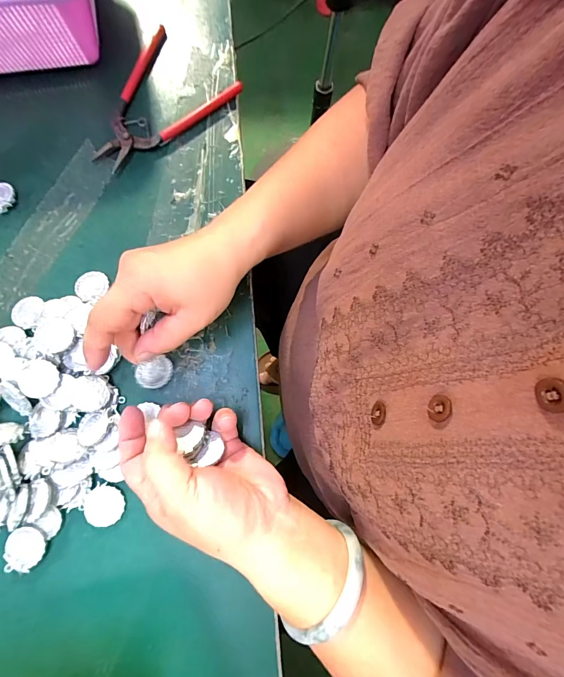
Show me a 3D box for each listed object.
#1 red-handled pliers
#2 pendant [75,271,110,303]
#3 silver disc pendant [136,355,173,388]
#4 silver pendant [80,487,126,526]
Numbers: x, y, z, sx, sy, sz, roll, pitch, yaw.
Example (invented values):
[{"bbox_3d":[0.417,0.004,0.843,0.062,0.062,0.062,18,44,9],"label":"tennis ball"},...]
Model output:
[{"bbox_3d":[-0.125,-0.222,0.325,0.107,0.010,0.144,37,80,6],"label":"red-handled pliers"},{"bbox_3d":[-0.162,-0.045,0.288,0.027,0.006,0.027,0,78,-1],"label":"pendant"},{"bbox_3d":[-0.098,0.027,0.263,0.028,0.004,0.023,-26,117,-34],"label":"silver disc pendant"},{"bbox_3d":[-0.133,0.125,0.253,0.029,0.004,0.027,0,78,-1],"label":"silver pendant"}]

